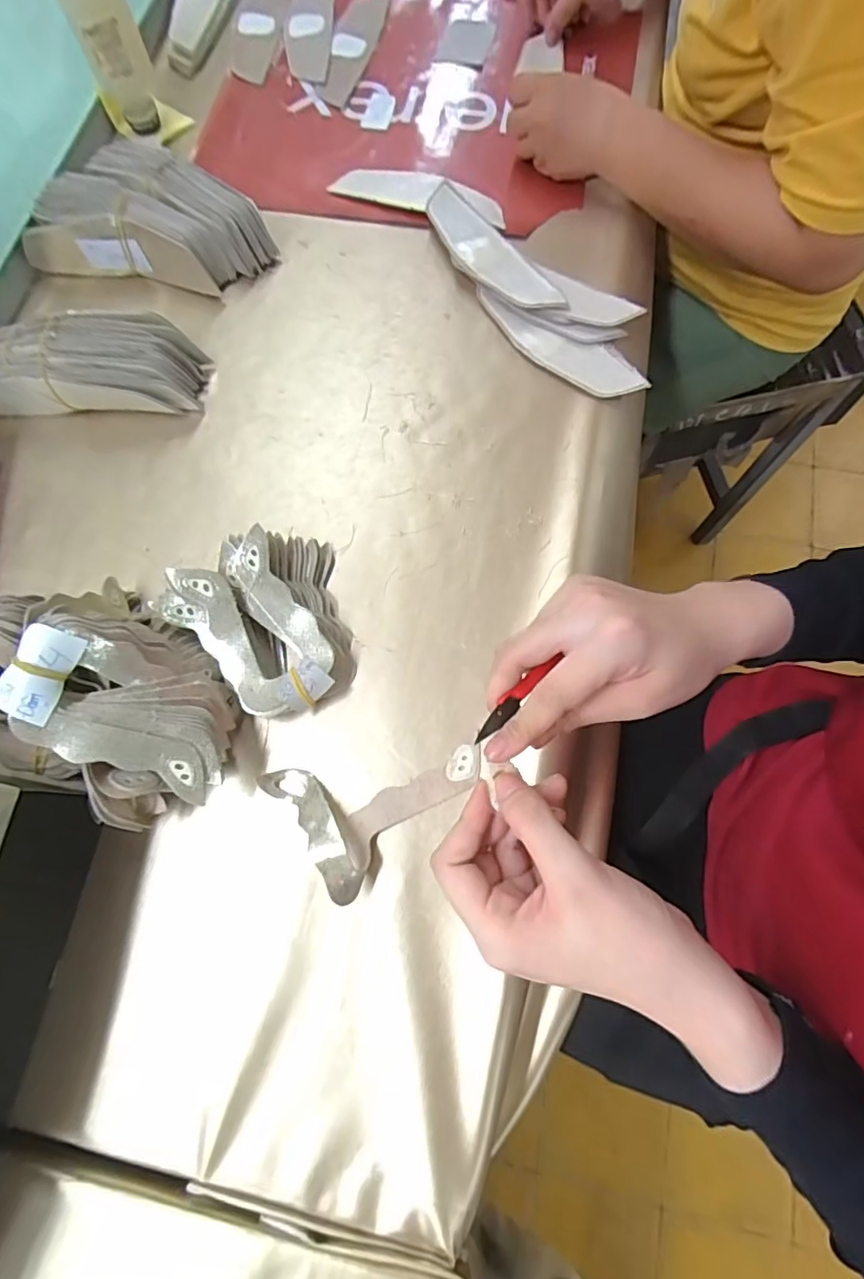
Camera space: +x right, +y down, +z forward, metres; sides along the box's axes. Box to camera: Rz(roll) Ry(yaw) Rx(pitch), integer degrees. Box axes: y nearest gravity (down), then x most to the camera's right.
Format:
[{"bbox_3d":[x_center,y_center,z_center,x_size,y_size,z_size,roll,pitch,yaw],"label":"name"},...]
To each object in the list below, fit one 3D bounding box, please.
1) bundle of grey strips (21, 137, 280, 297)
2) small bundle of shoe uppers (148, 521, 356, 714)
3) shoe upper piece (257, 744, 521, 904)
[{"bbox_3d":[-0.250,-0.375,0.513,0.208,0.058,0.101,14,74,6],"label":"bundle of grey strips"},{"bbox_3d":[-0.106,-0.016,0.404,0.113,0.047,0.123,-42,76,-11],"label":"small bundle of shoe uppers"},{"bbox_3d":[-0.032,0.116,0.372,0.148,0.030,0.083,-11,73,-2],"label":"shoe upper piece"}]

